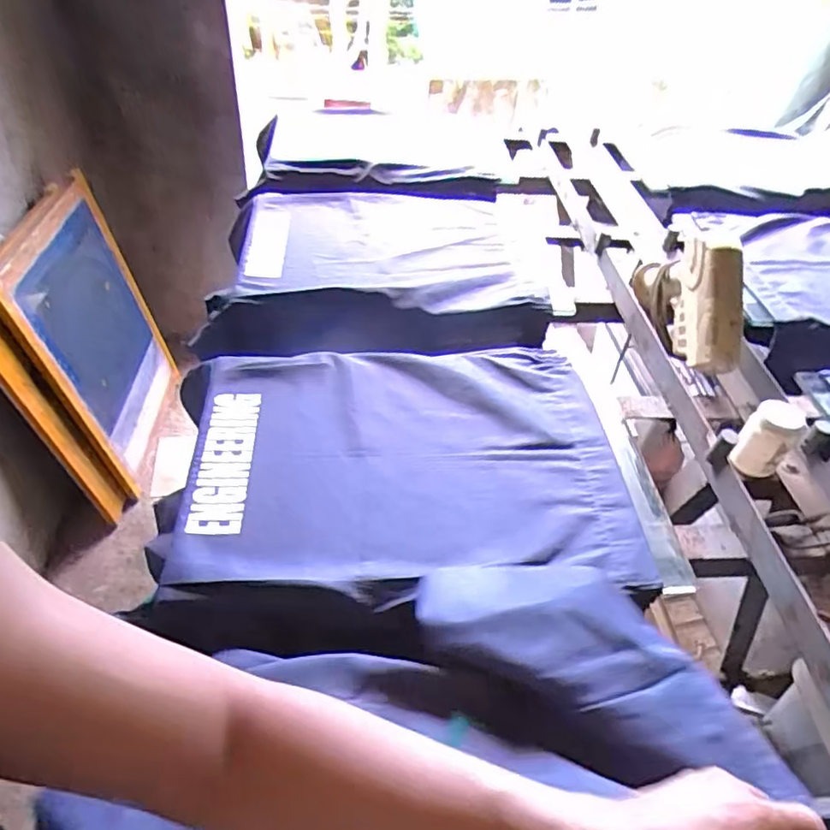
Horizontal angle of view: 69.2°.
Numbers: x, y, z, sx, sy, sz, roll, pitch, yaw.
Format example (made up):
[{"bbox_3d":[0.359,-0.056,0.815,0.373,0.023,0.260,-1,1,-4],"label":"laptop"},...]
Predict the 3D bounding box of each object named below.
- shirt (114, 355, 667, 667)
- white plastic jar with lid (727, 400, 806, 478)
[{"bbox_3d":[-0.018,0.066,0.796,0.575,0.046,0.450,-3,45,-11],"label":"shirt"},{"bbox_3d":[0.477,0.037,0.822,0.061,0.098,0.060,4,44,-3],"label":"white plastic jar with lid"}]

